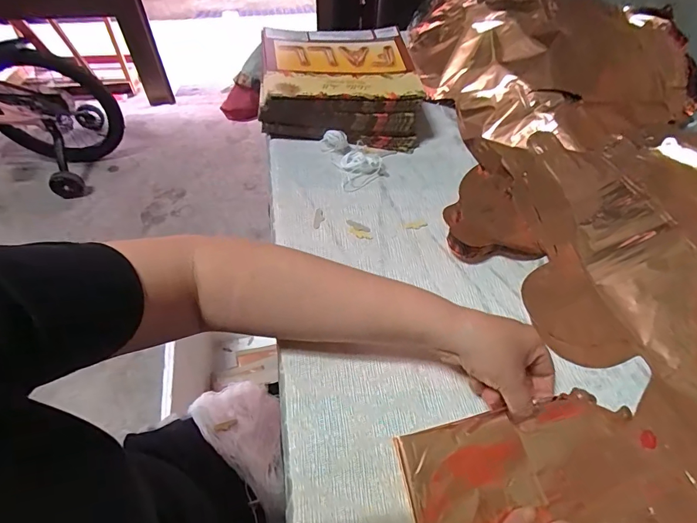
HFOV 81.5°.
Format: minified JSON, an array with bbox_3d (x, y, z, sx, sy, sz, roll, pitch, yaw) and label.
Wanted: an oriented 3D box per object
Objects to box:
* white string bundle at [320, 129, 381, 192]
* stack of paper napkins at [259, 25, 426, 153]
[{"bbox_3d":[0.009,-0.135,0.515,0.063,0.023,0.084,-20,58,-18],"label":"white string bundle"},{"bbox_3d":[-0.014,-0.246,0.562,0.208,0.076,0.176,0,54,-5],"label":"stack of paper napkins"}]

